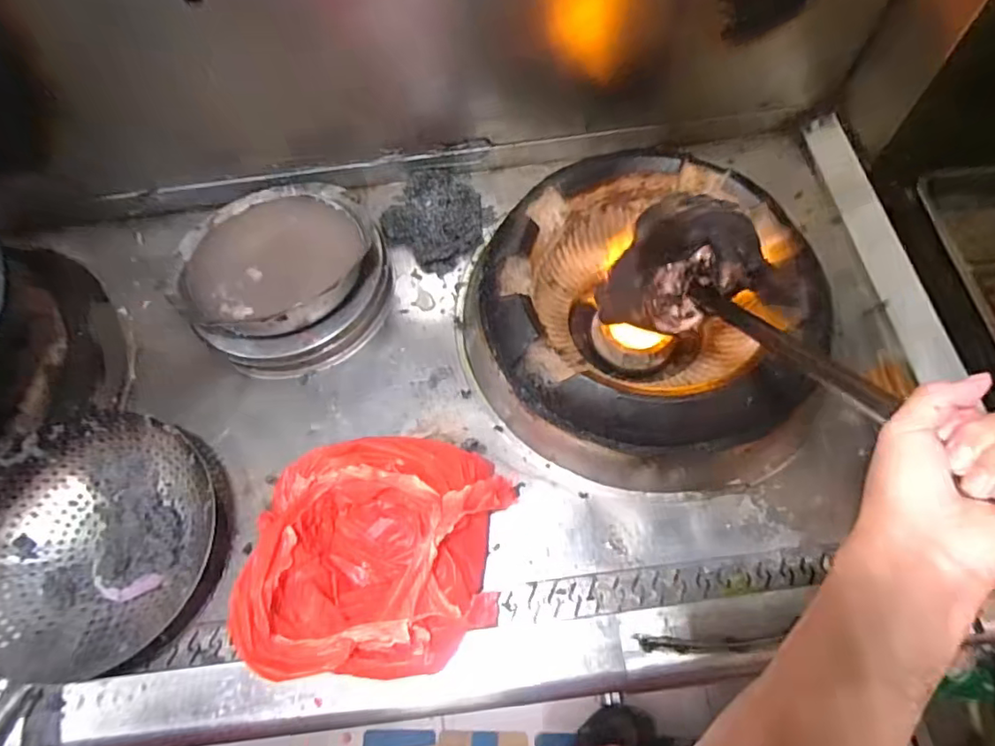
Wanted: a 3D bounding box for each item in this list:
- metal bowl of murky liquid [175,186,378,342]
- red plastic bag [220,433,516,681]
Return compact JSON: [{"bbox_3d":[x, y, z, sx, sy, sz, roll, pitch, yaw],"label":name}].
[{"bbox_3d":[-0.320,-0.175,0.829,0.272,0.062,0.255,19,64,8],"label":"metal bowl of murky liquid"},{"bbox_3d":[-0.134,0.203,0.666,0.303,0.115,0.270,-8,63,-1],"label":"red plastic bag"}]

